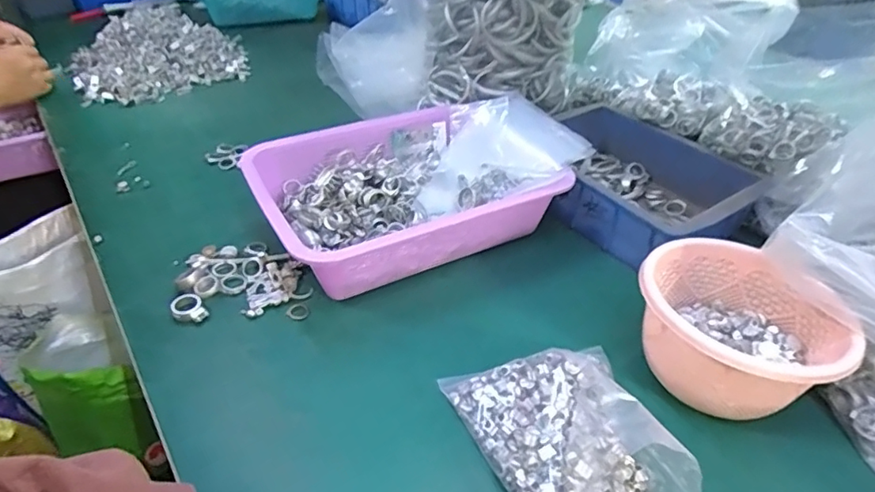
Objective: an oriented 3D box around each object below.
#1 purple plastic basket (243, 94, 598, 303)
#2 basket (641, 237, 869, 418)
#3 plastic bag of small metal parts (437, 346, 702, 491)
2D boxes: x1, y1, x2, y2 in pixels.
[{"bbox_3d":[-0.019,-0.061,0.586,0.331,0.096,0.221,-20,42,-24],"label":"purple plastic basket"},{"bbox_3d":[0.229,0.075,0.426,0.132,0.093,0.141,1,39,-1],"label":"basket"},{"bbox_3d":[0.105,0.145,0.376,0.120,0.041,0.190,-17,43,-21],"label":"plastic bag of small metal parts"}]

